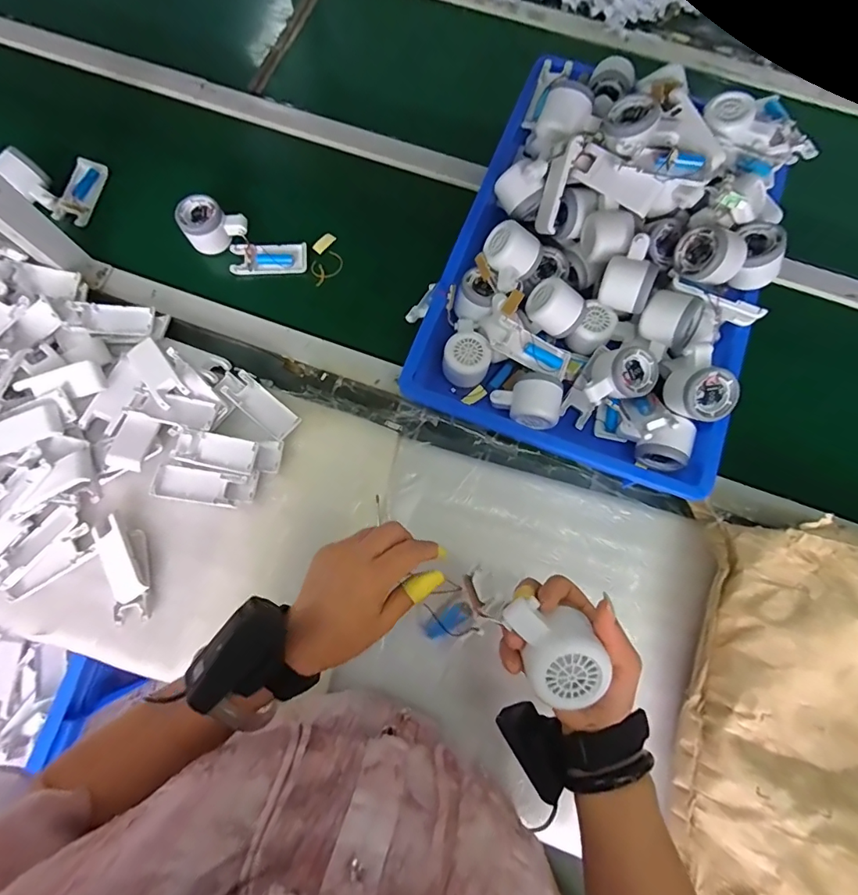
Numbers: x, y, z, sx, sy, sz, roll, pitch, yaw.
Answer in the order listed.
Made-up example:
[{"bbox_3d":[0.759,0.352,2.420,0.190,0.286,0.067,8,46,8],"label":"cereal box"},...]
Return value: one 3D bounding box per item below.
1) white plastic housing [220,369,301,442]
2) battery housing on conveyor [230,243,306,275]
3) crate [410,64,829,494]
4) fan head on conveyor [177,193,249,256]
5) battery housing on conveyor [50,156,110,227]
[{"bbox_3d":[-0.208,-0.051,0.581,0.101,0.013,0.039,39,78,7],"label":"white plastic housing"},{"bbox_3d":[-0.223,-0.264,0.650,0.104,0.024,0.040,-2,76,-1],"label":"battery housing on conveyor"},{"bbox_3d":[0.229,-0.245,0.572,0.368,0.138,0.519,21,76,3],"label":"crate"},{"bbox_3d":[-0.297,-0.310,0.638,0.081,0.040,0.064,-29,79,-9],"label":"fan head on conveyor"},{"bbox_3d":[-0.499,-0.369,0.673,0.035,0.023,0.108,14,76,1],"label":"battery housing on conveyor"}]

